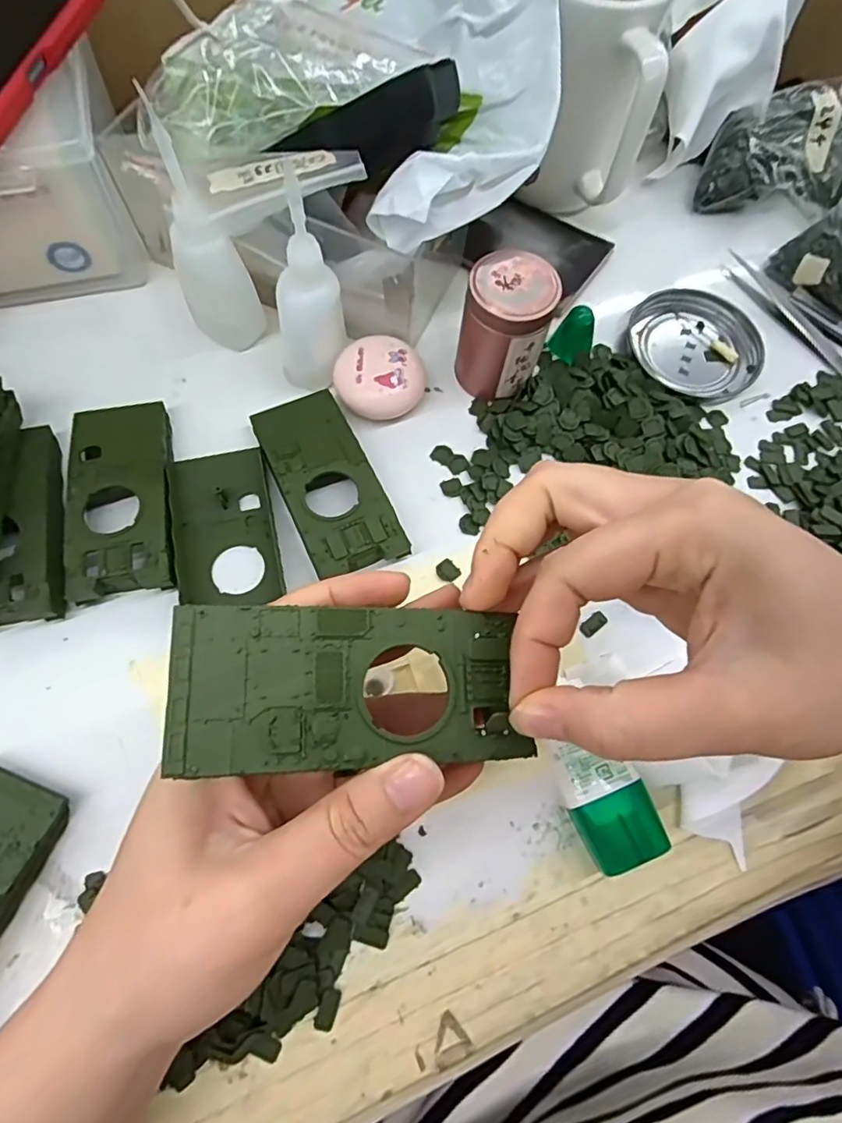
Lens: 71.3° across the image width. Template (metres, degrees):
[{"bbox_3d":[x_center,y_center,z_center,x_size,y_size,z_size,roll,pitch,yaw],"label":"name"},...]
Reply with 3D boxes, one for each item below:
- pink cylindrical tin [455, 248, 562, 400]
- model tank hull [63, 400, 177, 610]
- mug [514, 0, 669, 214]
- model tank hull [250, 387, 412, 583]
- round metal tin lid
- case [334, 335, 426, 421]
[{"bbox_3d":[0.043,-0.123,0.310,0.044,0.062,0.042,1,69,-2],"label":"pink cylindrical tin"},{"bbox_3d":[-0.147,-0.032,0.290,0.046,0.019,0.105,-10,70,-7],"label":"model tank hull"},{"bbox_3d":[0.094,-0.277,0.327,0.073,0.129,0.085,11,69,2],"label":"mug"},{"bbox_3d":[-0.048,-0.041,0.299,0.046,0.021,0.103,-24,72,-11],"label":"model tank hull"},{"bbox_3d":[0.165,-0.130,0.354,0.074,0.009,0.078,1,69,-2],"label":"round metal tin lid"},{"bbox_3d":[-0.022,-0.097,0.321,0.047,0.025,0.044,1,69,-2],"label":"case"}]

